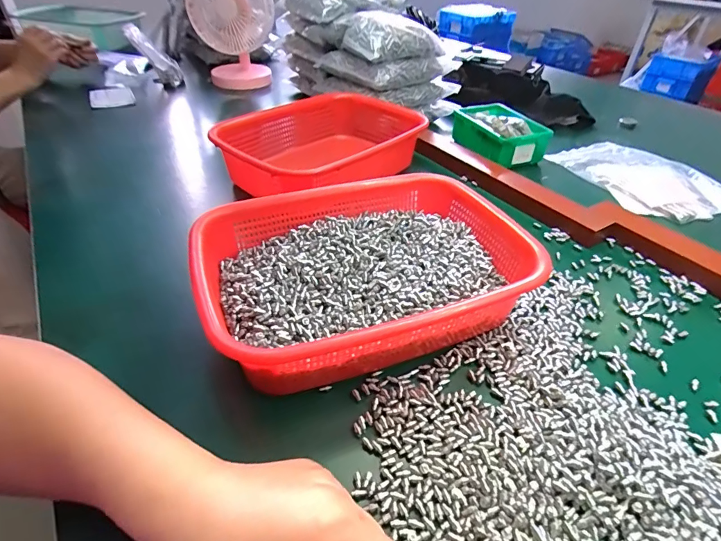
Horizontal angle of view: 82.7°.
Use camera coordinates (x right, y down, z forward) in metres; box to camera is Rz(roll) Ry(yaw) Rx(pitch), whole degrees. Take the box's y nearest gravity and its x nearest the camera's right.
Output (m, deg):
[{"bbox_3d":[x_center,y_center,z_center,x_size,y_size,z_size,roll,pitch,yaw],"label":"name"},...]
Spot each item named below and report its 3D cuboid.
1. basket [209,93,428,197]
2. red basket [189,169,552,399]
[{"bbox_3d":[-0.044,-0.182,0.609,0.202,0.090,0.306,32,49,32],"label":"basket"},{"bbox_3d":[0.012,-0.003,0.384,0.294,0.071,0.208,-14,42,-17],"label":"red basket"}]

